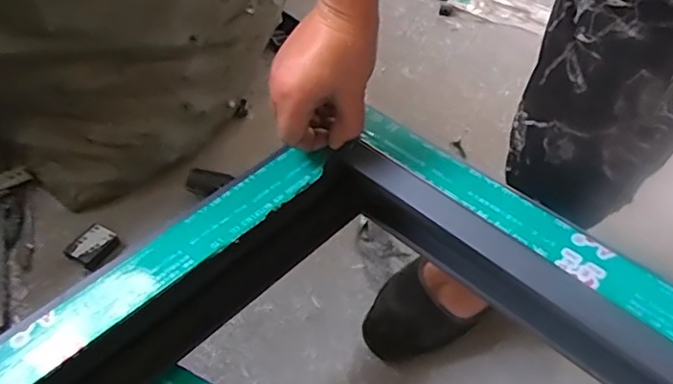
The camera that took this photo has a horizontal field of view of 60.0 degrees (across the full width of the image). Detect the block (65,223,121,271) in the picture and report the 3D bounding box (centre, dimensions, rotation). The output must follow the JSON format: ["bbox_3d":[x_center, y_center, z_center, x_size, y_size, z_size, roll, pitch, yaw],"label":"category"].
[{"bbox_3d":[-0.271,0.059,0.648,0.038,0.013,0.047,18,49,15],"label":"block"}]

